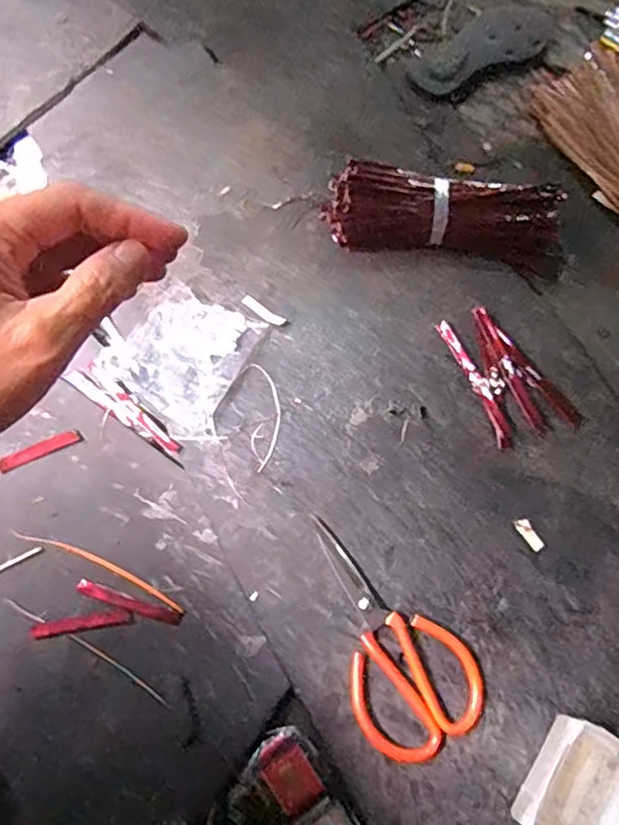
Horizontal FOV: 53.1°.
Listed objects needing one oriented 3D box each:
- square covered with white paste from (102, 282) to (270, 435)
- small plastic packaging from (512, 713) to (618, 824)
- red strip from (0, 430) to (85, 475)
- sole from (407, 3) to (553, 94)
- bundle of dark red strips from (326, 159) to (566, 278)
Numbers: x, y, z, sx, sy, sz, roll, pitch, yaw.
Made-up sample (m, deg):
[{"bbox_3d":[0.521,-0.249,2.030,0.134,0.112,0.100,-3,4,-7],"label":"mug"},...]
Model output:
[{"bbox_3d":[-0.130,-0.062,0.649,0.116,0.035,0.144,28,74,8],"label":"square covered with white paste"},{"bbox_3d":[0.223,0.312,0.508,0.065,0.062,0.101,33,75,9],"label":"small plastic packaging"},{"bbox_3d":[-0.270,0.038,0.621,0.082,0.004,0.017,-24,78,-16],"label":"red strip"},{"bbox_3d":[0.235,-0.499,0.846,0.228,0.014,0.088,-30,78,-12],"label":"sole"},{"bbox_3d":[0.149,-0.218,0.696,0.267,0.056,0.086,6,72,3],"label":"bundle of dark red strips"}]

